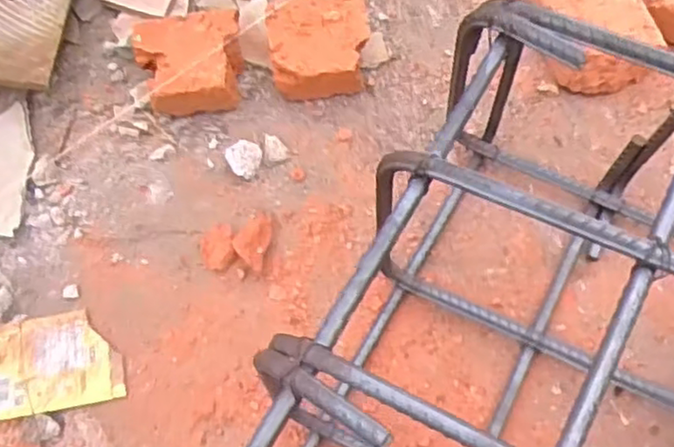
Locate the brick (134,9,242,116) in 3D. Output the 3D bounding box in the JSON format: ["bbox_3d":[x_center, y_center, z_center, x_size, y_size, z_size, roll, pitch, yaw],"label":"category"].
[{"bbox_3d":[-0.121,-0.133,0.575,0.087,0.050,0.078,-9,68,-2],"label":"brick"}]

